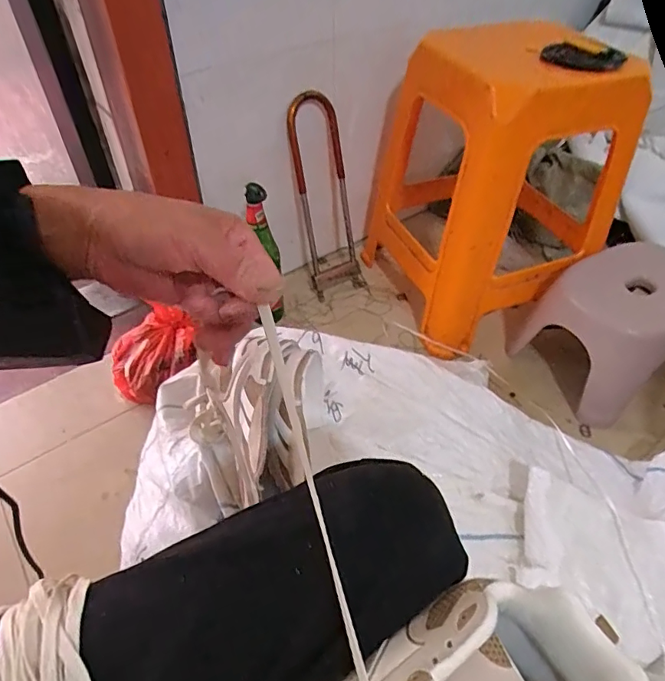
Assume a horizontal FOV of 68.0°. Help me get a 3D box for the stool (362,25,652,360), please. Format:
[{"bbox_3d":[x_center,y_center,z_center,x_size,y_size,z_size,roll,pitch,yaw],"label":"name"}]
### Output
[{"bbox_3d":[0.275,-0.307,0.931,0.327,0.446,0.418,-15,49,-15],"label":"stool"}]

